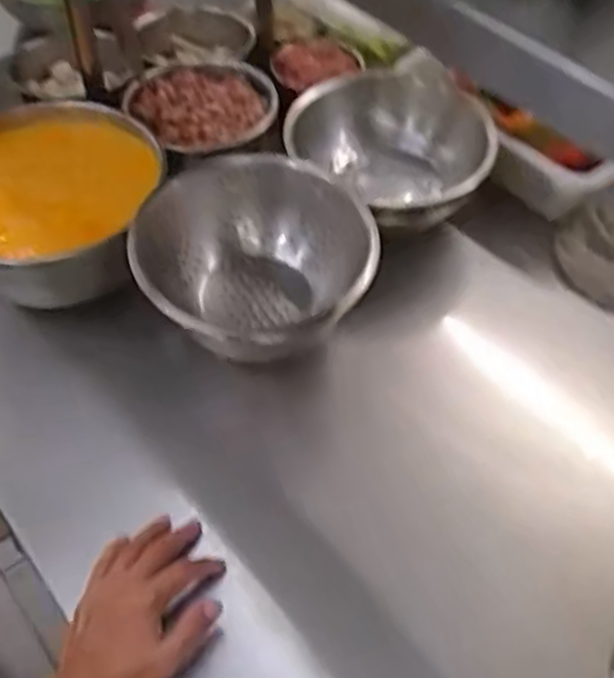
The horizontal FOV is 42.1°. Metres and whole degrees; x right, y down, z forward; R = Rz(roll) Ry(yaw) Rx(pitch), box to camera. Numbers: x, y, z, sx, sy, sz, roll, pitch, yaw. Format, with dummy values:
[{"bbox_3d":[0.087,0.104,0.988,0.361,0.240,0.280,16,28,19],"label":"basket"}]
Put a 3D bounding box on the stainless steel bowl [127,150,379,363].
[{"bbox_3d":[-0.055,-0.073,0.808,0.219,0.113,0.225,0,50,0],"label":"stainless steel bowl"}]

